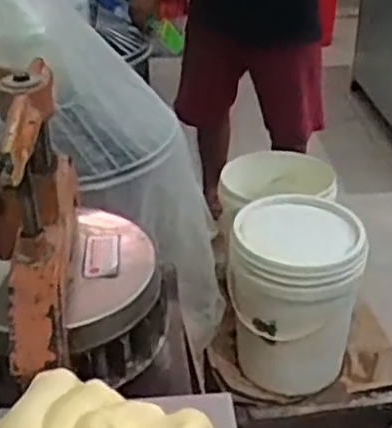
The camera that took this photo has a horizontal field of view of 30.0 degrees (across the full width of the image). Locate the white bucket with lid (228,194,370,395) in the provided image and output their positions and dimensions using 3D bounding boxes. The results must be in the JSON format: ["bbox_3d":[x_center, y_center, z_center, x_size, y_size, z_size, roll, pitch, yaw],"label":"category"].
[{"bbox_3d":[0.229,0.206,1.727,0.281,0.414,0.270,-1,31,0],"label":"white bucket with lid"}]

